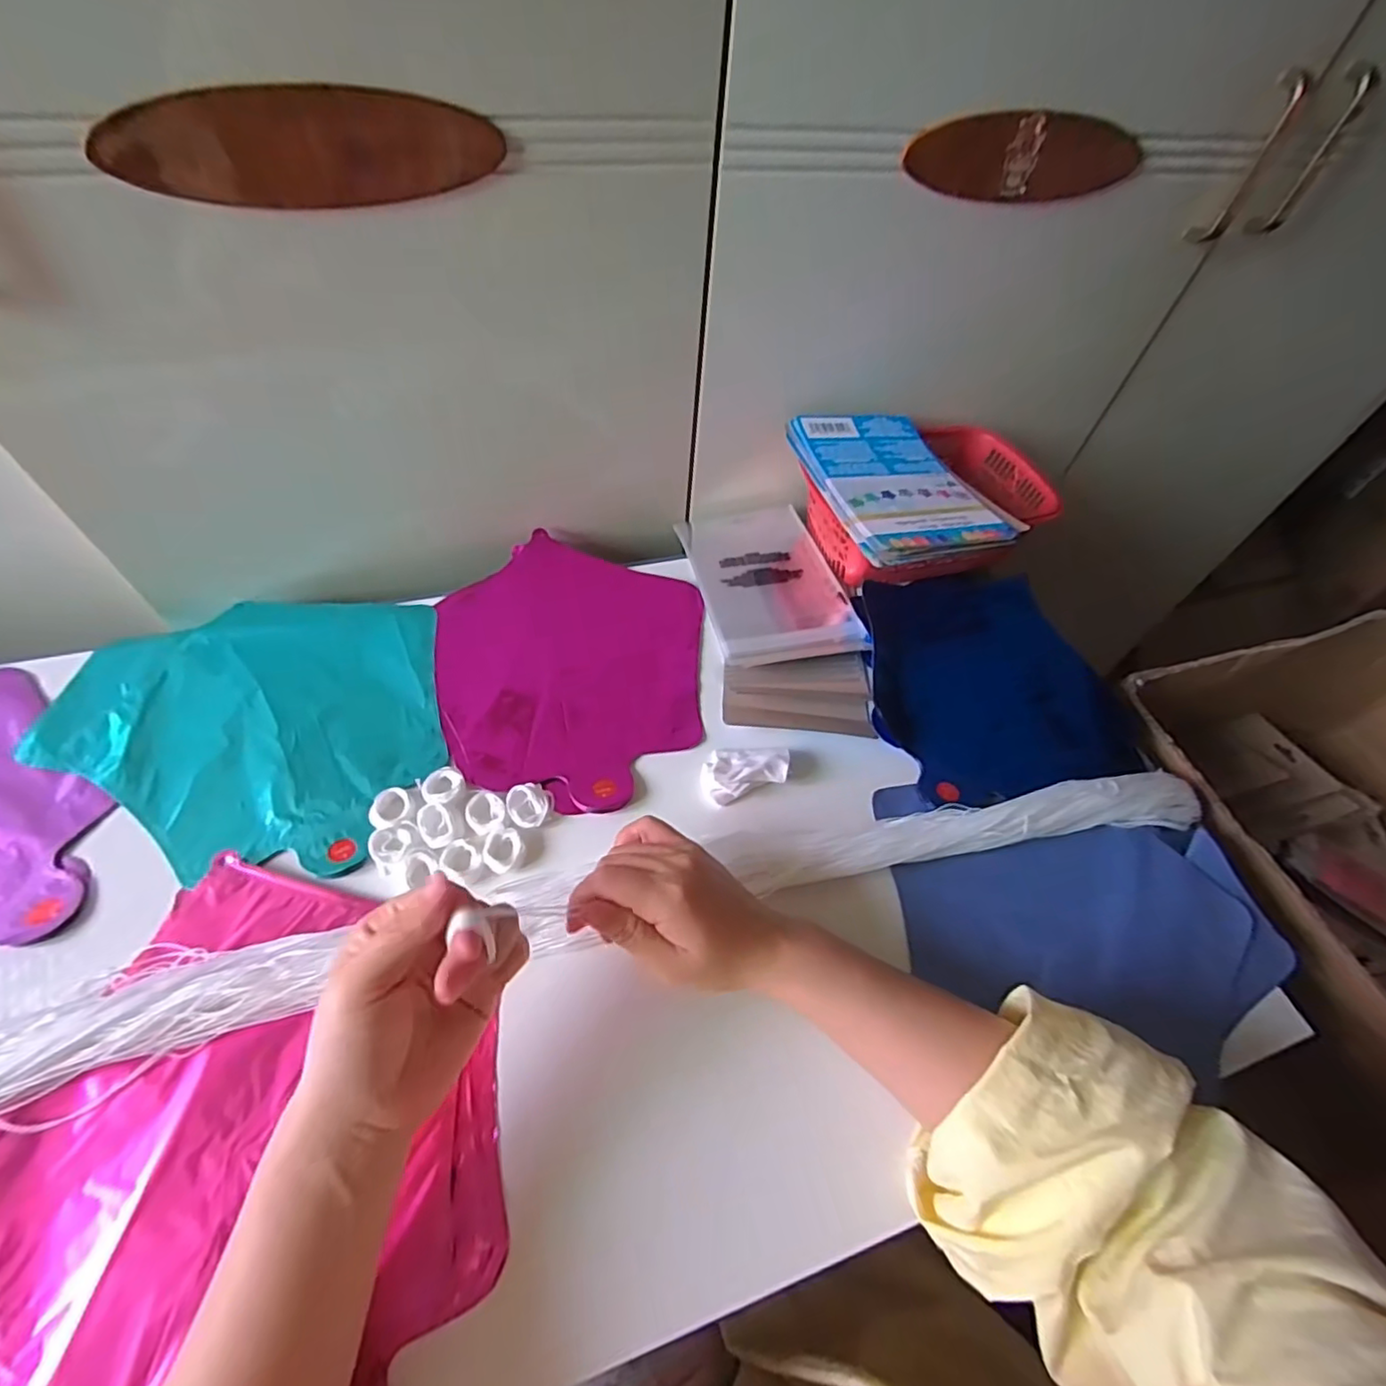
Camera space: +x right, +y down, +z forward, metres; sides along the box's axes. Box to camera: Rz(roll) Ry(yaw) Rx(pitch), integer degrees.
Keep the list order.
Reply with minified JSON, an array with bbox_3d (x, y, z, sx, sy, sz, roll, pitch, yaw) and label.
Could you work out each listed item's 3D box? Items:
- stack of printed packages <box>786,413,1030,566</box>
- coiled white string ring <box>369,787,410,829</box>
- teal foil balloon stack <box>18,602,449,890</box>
[{"bbox_3d":[0.164,-0.173,0.491,0.130,0.016,0.190,-11,55,-13],"label":"stack of printed packages"},{"bbox_3d":[-0.193,0.074,0.388,0.024,0.007,0.026,2,53,-3],"label":"coiled white string ring"},{"bbox_3d":[-0.306,0.012,0.431,0.257,0.007,0.214,6,53,-1],"label":"teal foil balloon stack"}]

